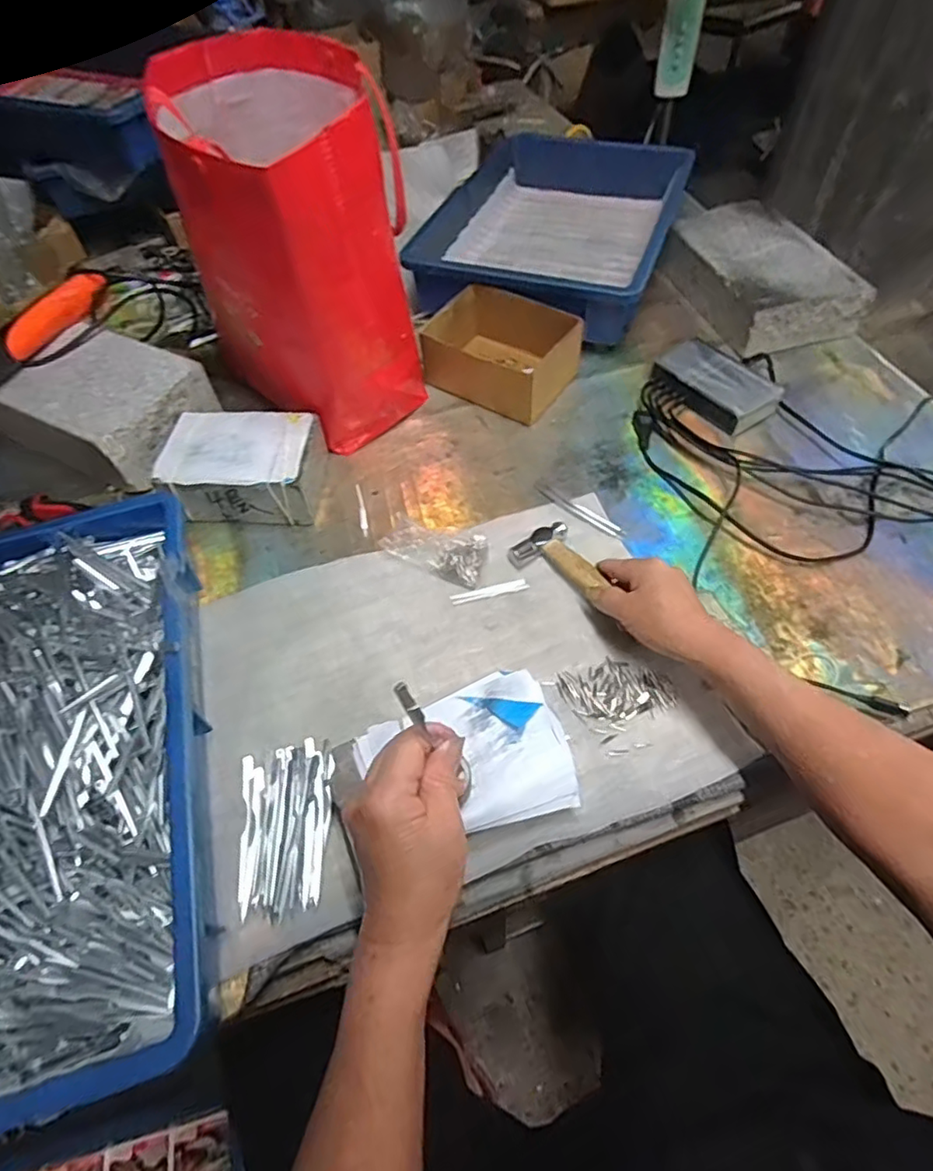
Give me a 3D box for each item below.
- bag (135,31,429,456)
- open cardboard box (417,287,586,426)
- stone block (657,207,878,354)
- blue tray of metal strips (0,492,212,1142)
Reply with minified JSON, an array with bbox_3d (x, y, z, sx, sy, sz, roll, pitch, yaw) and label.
[{"bbox_3d":[-0.169,-0.325,0.612,0.196,0.284,0.276,-21,57,-10],"label":"bag"},{"bbox_3d":[0.038,-0.275,0.701,0.162,0.066,0.123,27,62,20],"label":"open cardboard box"},{"bbox_3d":[0.370,-0.400,0.775,0.146,0.052,0.246,-19,57,-9],"label":"stone block"},{"bbox_3d":[-0.337,0.138,0.446,0.291,0.080,0.433,-17,57,-8],"label":"blue tray of metal strips"}]

